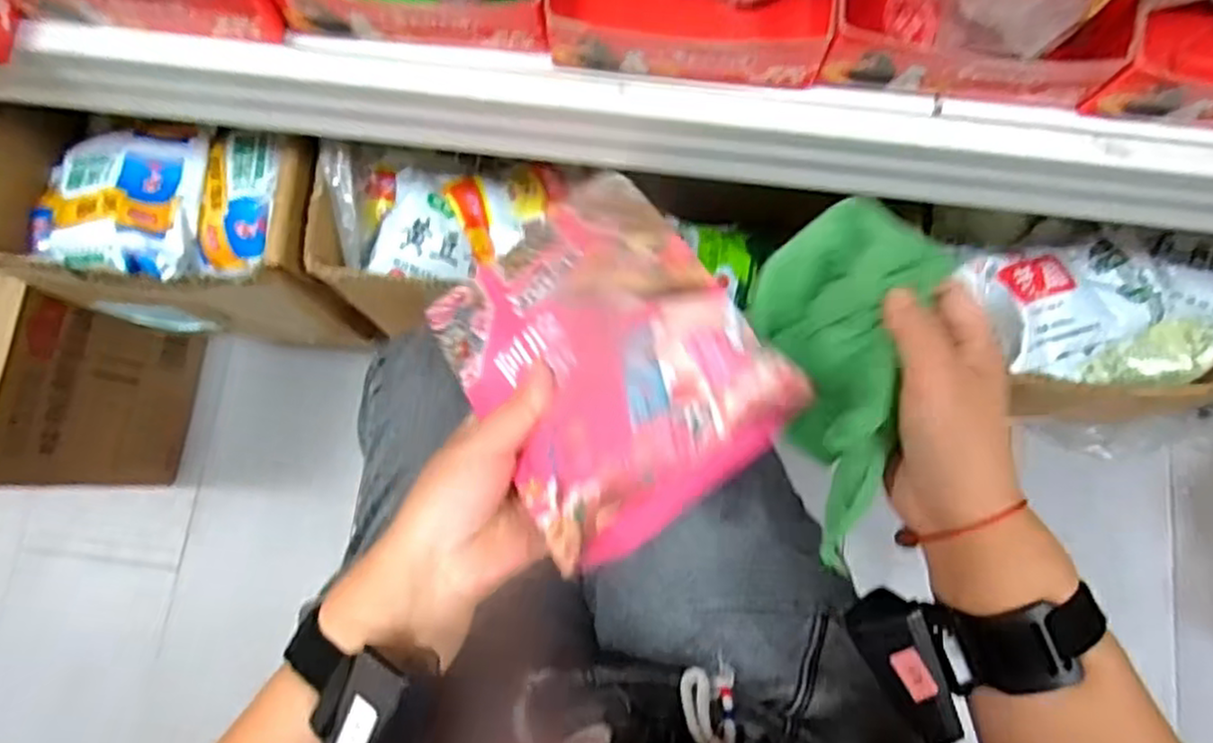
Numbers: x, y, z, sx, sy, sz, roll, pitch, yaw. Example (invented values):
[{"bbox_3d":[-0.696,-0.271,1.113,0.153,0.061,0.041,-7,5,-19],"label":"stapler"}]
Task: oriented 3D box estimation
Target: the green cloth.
[{"bbox_3d":[0.120,0.005,0.366,0.081,0.038,0.175,2,86,1],"label":"green cloth"}]

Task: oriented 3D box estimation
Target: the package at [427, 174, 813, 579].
[{"bbox_3d":[-0.009,-0.016,0.384,0.144,0.022,0.216,-37,49,5],"label":"package"}]

